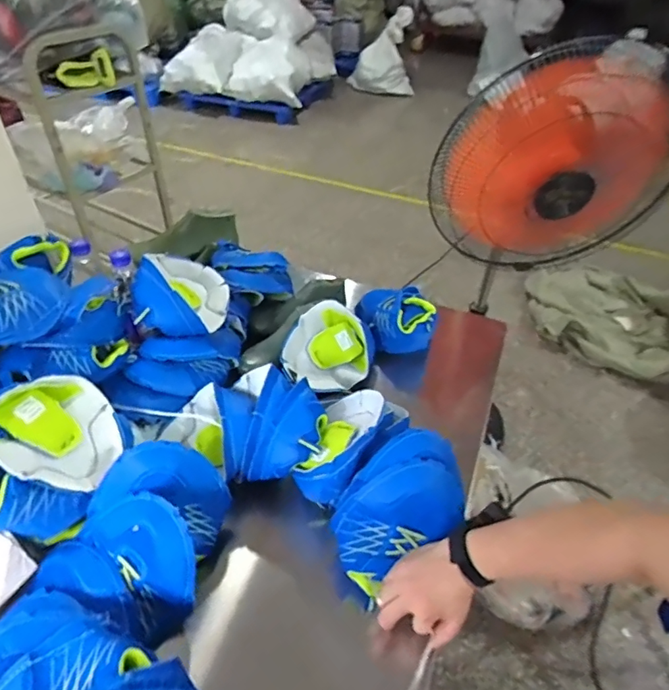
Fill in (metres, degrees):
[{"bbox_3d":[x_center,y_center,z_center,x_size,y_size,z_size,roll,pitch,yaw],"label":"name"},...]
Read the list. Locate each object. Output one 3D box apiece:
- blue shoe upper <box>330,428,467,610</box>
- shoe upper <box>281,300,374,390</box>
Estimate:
[{"bbox_3d":[0.085,0.206,0.629,0.171,0.129,0.122,-22,48,-25],"label":"blue shoe upper"},{"bbox_3d":[-0.009,0.006,0.910,0.154,0.077,0.159,2,43,-2],"label":"shoe upper"}]

